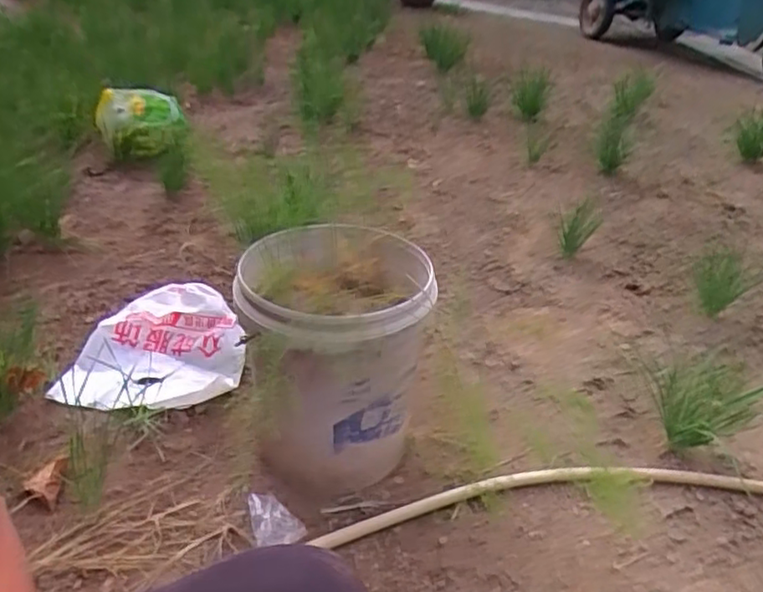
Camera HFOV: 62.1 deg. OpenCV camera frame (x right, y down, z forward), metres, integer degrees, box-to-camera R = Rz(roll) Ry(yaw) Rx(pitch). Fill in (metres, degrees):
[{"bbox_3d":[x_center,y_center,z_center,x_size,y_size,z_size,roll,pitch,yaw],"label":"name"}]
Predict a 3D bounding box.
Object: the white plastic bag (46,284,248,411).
[{"bbox_3d":[-0.463,0.093,1.318,0.336,0.086,0.350,-4,33,-9],"label":"white plastic bag"}]

